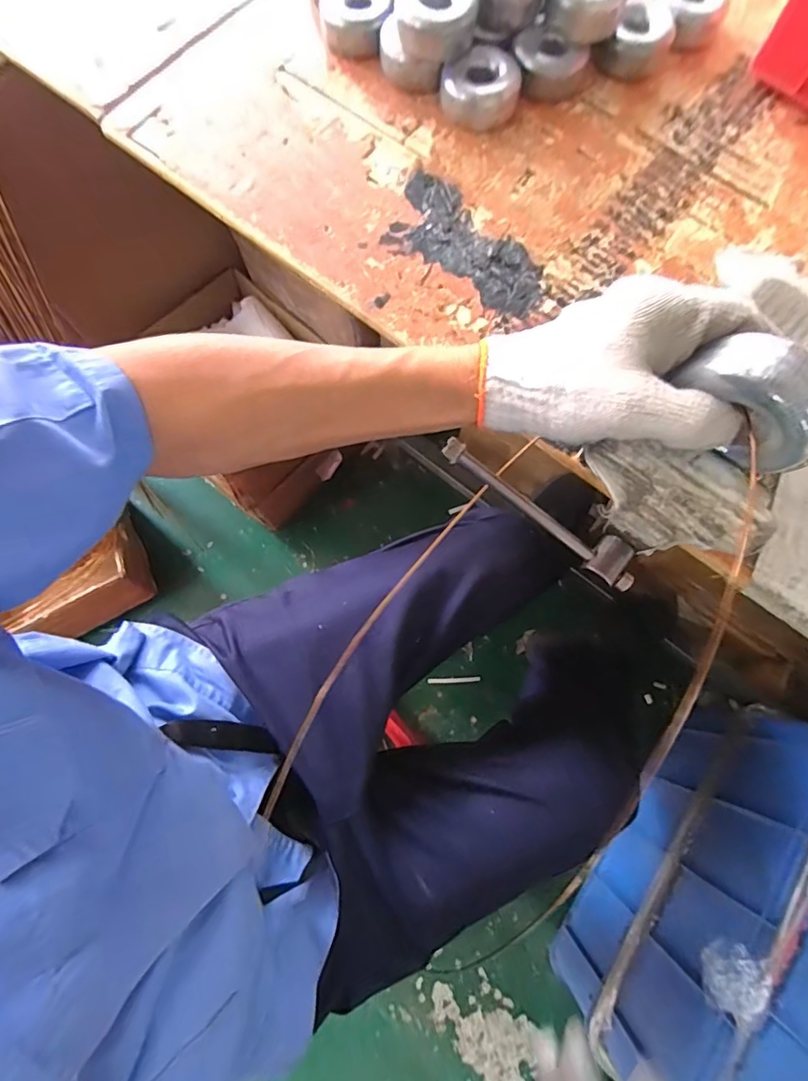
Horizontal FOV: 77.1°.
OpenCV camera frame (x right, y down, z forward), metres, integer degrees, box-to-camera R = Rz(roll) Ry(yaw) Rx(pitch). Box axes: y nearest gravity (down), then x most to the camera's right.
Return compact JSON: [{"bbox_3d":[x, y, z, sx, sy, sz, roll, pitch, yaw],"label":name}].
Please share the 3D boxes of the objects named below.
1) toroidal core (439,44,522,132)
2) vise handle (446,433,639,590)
[{"bbox_3d":[0.073,-0.425,0.479,0.063,0.038,0.061,0,77,1],"label":"toroidal core"},{"bbox_3d":[0.087,-0.018,0.333,0.147,0.016,0.027,33,76,8],"label":"vise handle"}]

